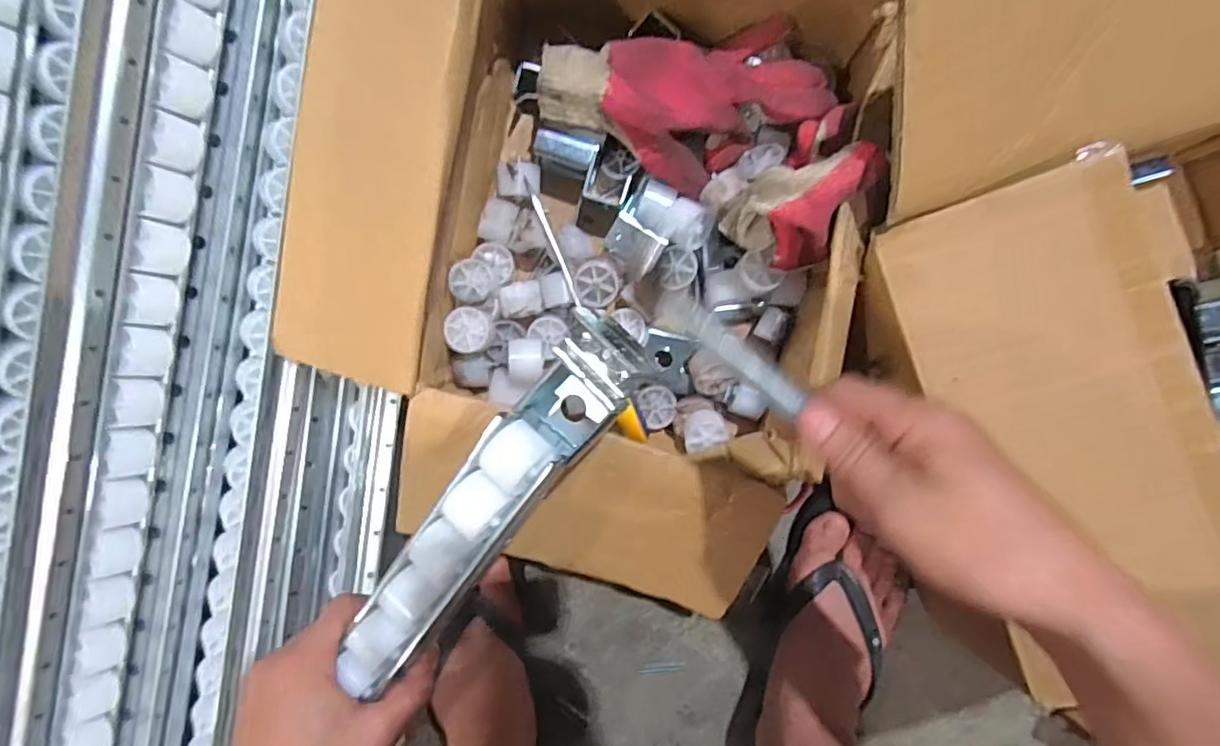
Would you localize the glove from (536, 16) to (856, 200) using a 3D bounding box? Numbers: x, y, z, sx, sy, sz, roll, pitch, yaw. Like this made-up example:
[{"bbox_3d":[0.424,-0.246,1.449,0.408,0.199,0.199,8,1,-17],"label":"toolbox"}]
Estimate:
[{"bbox_3d":[0.056,-0.193,0.426,0.206,0.038,0.113,-9,93,0],"label":"glove"}]

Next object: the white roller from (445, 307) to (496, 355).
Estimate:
[{"bbox_3d":[-0.107,-0.032,0.452,0.032,0.022,0.034,-2,93,0],"label":"white roller"}]

